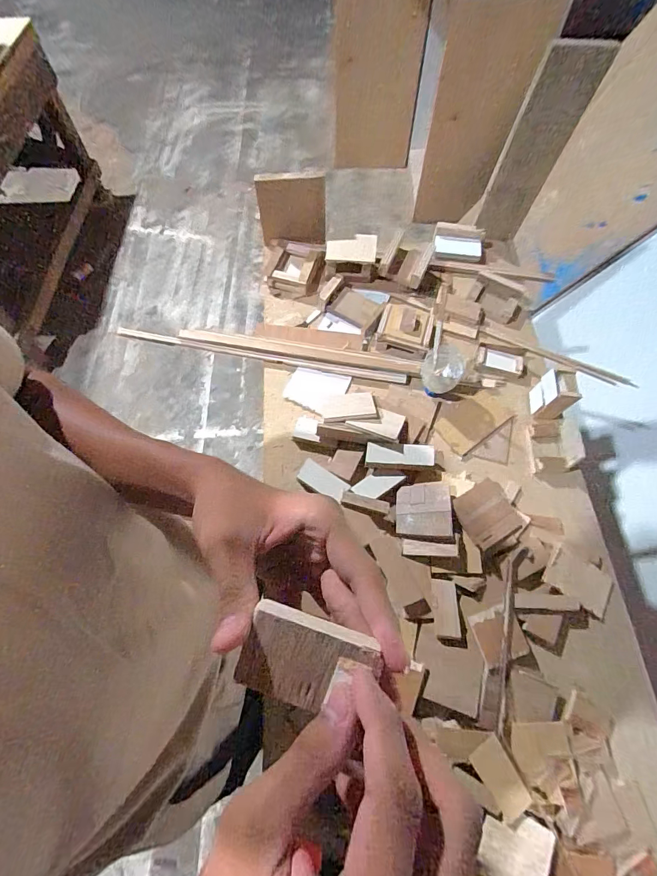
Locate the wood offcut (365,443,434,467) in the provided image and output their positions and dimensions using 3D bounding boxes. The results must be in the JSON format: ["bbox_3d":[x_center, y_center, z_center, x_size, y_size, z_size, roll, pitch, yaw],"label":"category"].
[{"bbox_3d":[0.114,0.026,0.643,0.108,0.025,0.040,1,67,0],"label":"wood offcut"}]

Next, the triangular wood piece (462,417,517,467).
[{"bbox_3d":[0.287,0.017,0.679,0.113,0.008,0.053,-33,71,-14],"label":"triangular wood piece"}]

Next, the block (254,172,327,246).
[{"bbox_3d":[-0.073,-0.442,0.778,0.143,0.138,0.021,13,65,12],"label":"block"}]

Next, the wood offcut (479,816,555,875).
[{"bbox_3d":[0.210,0.459,0.448,0.066,0.009,0.065,10,42,36],"label":"wood offcut"}]

